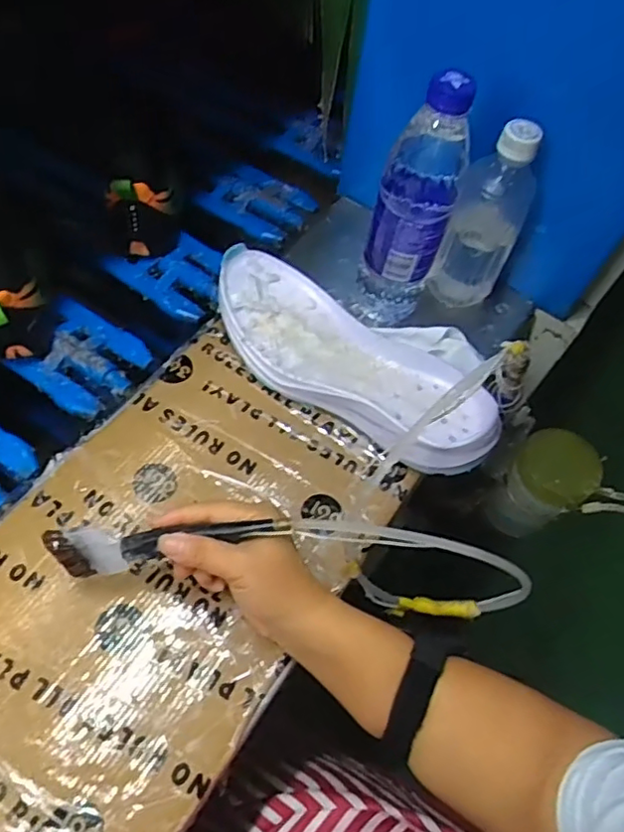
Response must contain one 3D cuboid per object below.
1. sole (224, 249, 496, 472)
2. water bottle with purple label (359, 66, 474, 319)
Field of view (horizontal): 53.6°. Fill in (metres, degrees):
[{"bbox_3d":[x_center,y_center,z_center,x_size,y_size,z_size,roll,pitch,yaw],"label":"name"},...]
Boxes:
[{"bbox_3d":[0.029,-0.042,0.530,0.271,0.049,0.104,38,63,14],"label":"sole"},{"bbox_3d":[0.085,-0.170,0.510,0.063,0.227,0.070,19,60,3],"label":"water bottle with purple label"}]

